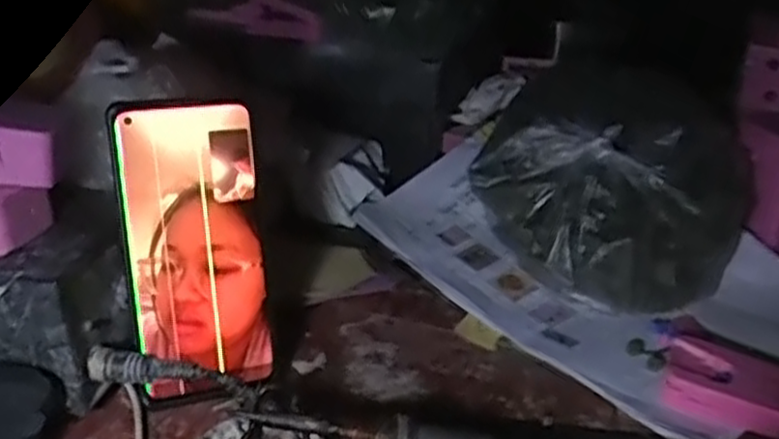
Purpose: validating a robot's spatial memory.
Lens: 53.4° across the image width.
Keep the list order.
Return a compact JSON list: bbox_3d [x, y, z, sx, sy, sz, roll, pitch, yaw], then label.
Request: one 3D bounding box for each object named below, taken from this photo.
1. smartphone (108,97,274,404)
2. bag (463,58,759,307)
[{"bbox_3d":[-0.102,0.016,0.409,0.068,0.155,0.006,-8,11,-19],"label":"smartphone"},{"bbox_3d":[0.154,-0.024,0.544,0.155,0.136,0.150,-19,34,-37],"label":"bag"}]

